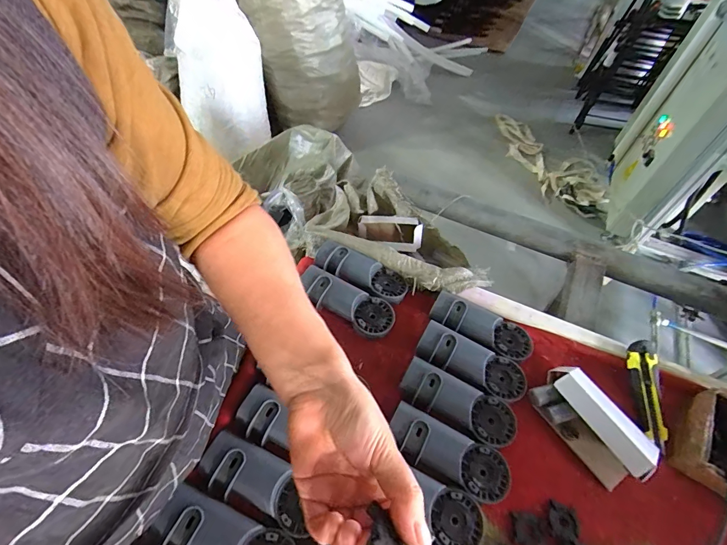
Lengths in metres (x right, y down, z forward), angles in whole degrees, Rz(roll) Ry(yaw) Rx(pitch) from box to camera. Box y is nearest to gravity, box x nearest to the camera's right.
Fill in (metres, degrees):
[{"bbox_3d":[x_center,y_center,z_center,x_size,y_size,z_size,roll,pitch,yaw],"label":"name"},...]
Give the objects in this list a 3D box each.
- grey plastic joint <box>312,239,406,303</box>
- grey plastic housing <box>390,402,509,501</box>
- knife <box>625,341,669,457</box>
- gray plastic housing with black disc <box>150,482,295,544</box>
[{"bbox_3d":[-0.005,-0.003,0.636,0.163,0.030,0.063,24,56,13],"label":"grey plastic joint"},{"bbox_3d":[0.113,0.239,0.483,0.148,0.047,0.066,22,55,12],"label":"grey plastic housing"},{"bbox_3d":[0.408,0.173,0.541,0.034,0.014,0.149,5,69,-1],"label":"knife"},{"bbox_3d":[-0.147,0.290,0.401,0.153,0.026,0.060,20,55,11],"label":"gray plastic housing with black disc"}]

